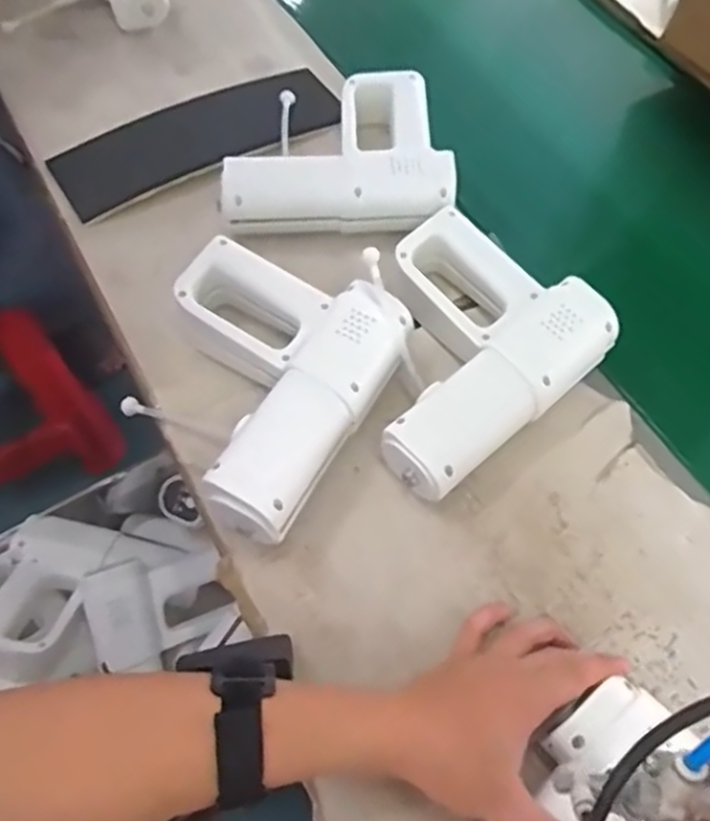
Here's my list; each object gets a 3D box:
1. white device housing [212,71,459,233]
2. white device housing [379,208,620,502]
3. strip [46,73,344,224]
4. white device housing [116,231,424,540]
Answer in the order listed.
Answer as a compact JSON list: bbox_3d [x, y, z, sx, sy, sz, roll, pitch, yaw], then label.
[{"bbox_3d":[-0.021,-0.250,0.678,0.209,0.055,0.195,-2,58,-5],"label":"white device housing"},{"bbox_3d":[0.081,-0.047,0.569,0.212,0.067,0.168,-38,67,-23],"label":"white device housing"},{"bbox_3d":[-0.151,-0.286,0.720,0.302,0.021,0.121,-29,64,-19],"label":"strip"},{"bbox_3d":[-0.077,-0.030,0.548,0.183,0.066,0.214,29,61,14],"label":"white device housing"}]

